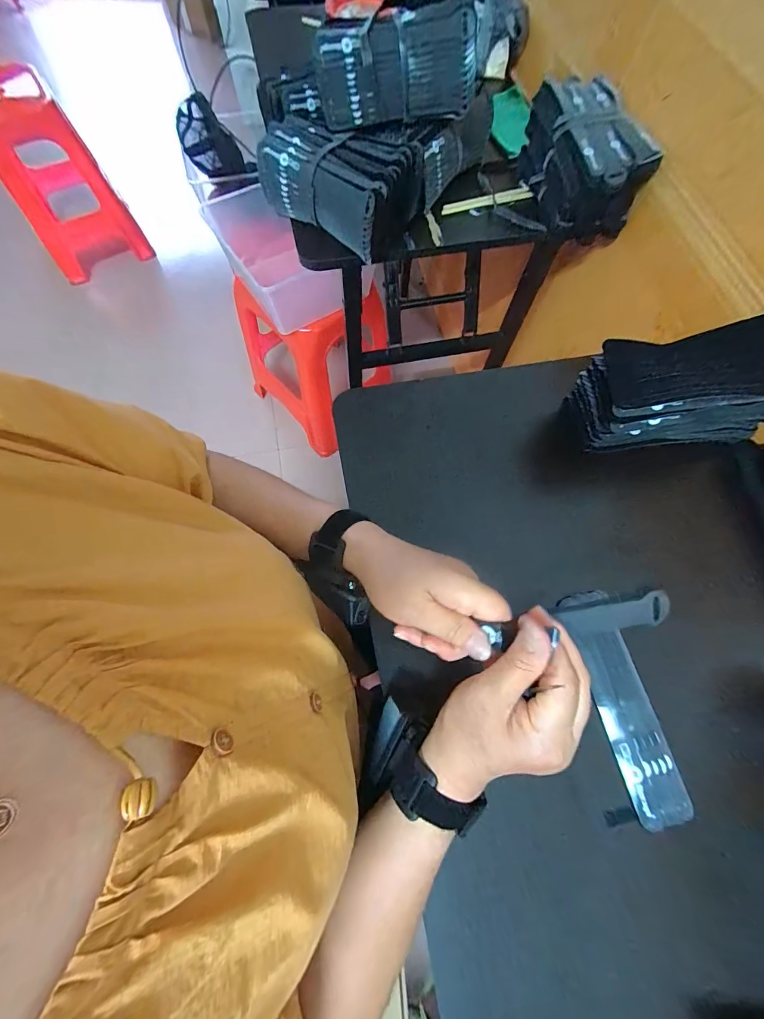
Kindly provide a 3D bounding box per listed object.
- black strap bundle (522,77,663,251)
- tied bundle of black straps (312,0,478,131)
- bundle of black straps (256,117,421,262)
[{"bbox_3d":[0.297,-0.518,0.561,0.106,0.117,0.209,-14,71,-6],"label":"black strap bundle"},{"bbox_3d":[0.017,-0.581,0.492,0.207,0.094,0.066,-4,71,-3],"label":"tied bundle of black straps"},{"bbox_3d":[-0.056,-0.479,0.547,0.205,0.091,0.127,35,73,10],"label":"bundle of black straps"}]

